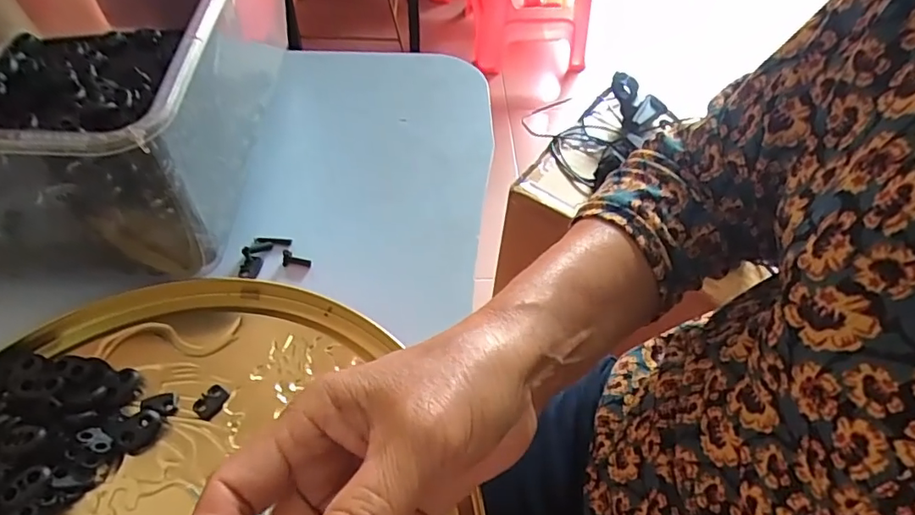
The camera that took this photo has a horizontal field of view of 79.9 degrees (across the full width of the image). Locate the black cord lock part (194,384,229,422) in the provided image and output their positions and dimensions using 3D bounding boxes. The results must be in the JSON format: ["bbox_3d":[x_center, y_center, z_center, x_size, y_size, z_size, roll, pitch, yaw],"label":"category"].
[{"bbox_3d":[-0.135,0.079,0.298,0.013,0.004,0.018,25,54,19],"label":"black cord lock part"}]

